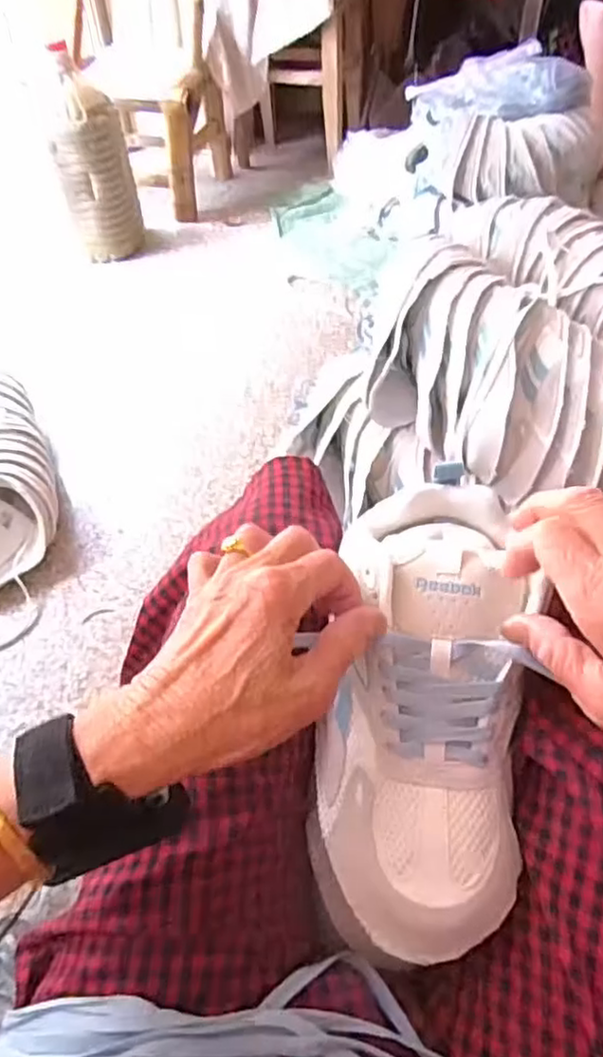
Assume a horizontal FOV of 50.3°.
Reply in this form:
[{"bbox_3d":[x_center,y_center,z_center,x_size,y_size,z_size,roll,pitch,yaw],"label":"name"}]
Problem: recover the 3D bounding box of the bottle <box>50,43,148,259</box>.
[{"bbox_3d":[-0.449,-0.790,1.423,0.145,0.378,0.123,-14,51,-9],"label":"bottle"}]

